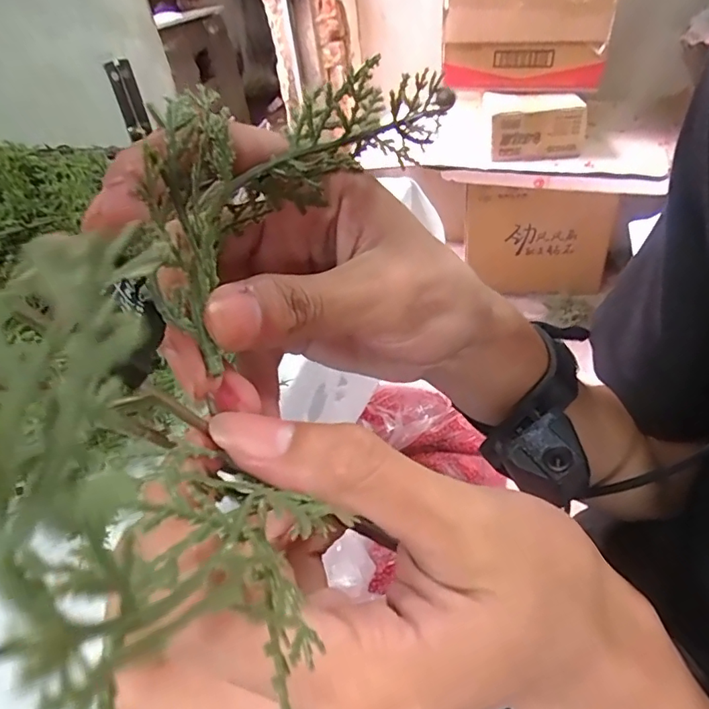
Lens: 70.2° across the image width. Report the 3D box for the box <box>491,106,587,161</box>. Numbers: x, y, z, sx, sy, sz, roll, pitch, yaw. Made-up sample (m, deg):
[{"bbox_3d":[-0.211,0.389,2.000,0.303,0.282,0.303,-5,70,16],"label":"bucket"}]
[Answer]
[{"bbox_3d":[0.467,-0.559,1.288,0.231,0.117,0.035,0,23,8],"label":"box"}]

